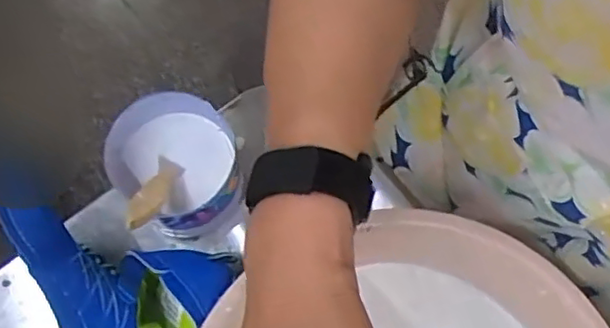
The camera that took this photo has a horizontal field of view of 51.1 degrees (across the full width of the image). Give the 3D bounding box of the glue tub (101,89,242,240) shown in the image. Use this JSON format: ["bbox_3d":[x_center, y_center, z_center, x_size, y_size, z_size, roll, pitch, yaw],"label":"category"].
[{"bbox_3d":[-0.107,0.006,0.558,0.096,0.088,0.103,0,71,0],"label":"glue tub"}]

